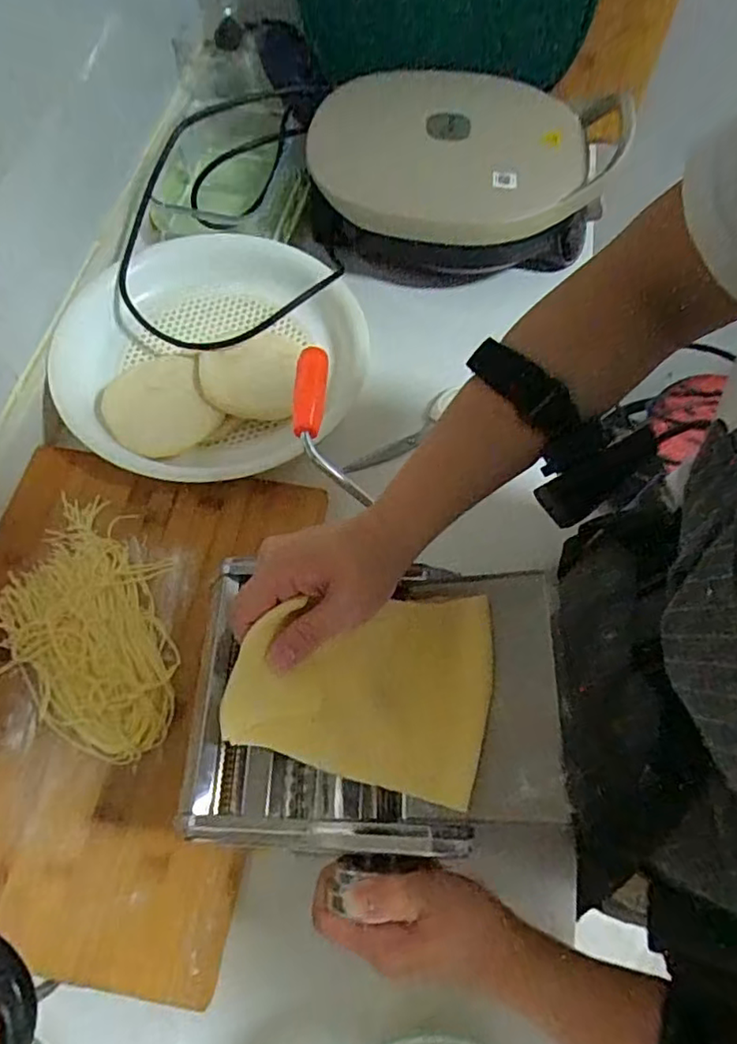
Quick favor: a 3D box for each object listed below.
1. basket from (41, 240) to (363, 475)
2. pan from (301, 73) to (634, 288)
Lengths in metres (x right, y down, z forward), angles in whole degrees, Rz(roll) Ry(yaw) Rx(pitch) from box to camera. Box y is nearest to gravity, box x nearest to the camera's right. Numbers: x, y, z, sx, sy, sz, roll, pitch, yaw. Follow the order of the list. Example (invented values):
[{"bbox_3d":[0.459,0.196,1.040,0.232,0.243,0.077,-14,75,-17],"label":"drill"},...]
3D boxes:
[{"bbox_3d":[-0.157,-0.171,0.613,0.293,0.055,0.293,1,64,-2],"label":"basket"},{"bbox_3d":[0.104,-0.407,0.700,0.325,0.120,0.269,-8,64,-5],"label":"pan"}]

